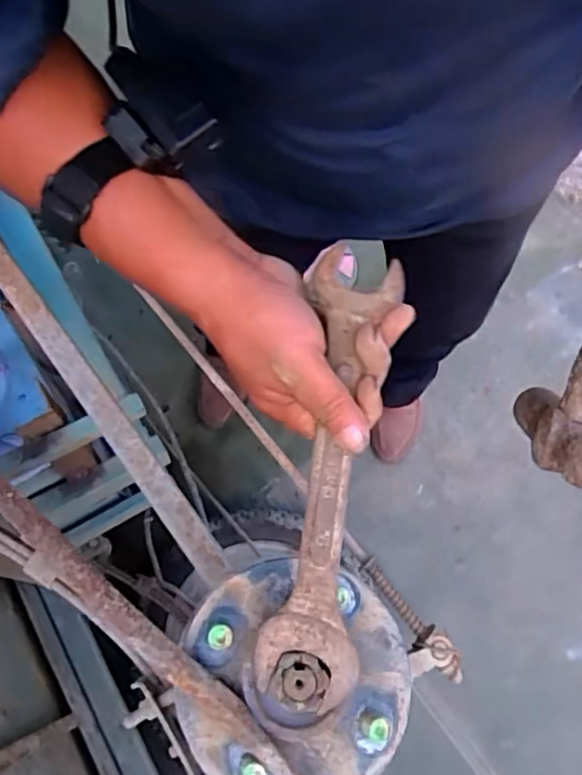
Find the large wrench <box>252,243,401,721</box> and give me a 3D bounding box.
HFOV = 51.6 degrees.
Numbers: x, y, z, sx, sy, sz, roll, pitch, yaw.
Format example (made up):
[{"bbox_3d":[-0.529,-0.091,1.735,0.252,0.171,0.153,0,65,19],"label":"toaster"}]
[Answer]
[{"bbox_3d":[0.021,0.053,0.343,0.055,0.011,0.266,7,85,1],"label":"large wrench"}]

